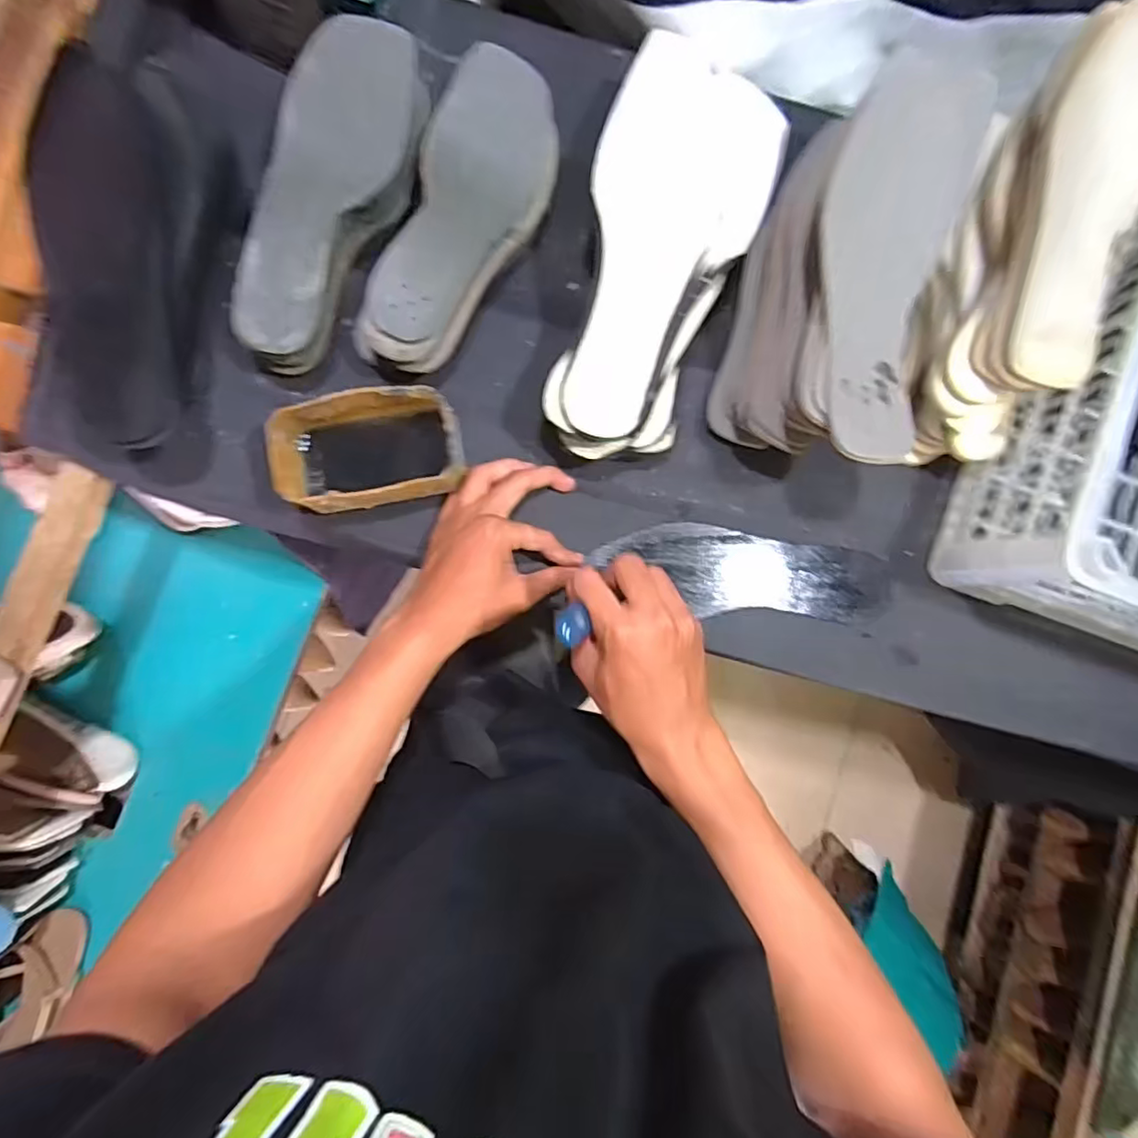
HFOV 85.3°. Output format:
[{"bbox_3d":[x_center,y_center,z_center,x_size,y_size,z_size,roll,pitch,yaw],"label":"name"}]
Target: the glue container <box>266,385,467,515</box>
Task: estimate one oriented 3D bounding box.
[{"bbox_3d":[-0.149,-0.089,0.473,0.130,0.075,0.079,-14,88,-4],"label":"glue container"}]

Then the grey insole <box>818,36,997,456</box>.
[{"bbox_3d":[0.206,-0.203,0.405,0.091,0.032,0.257,13,86,-3],"label":"grey insole"}]

